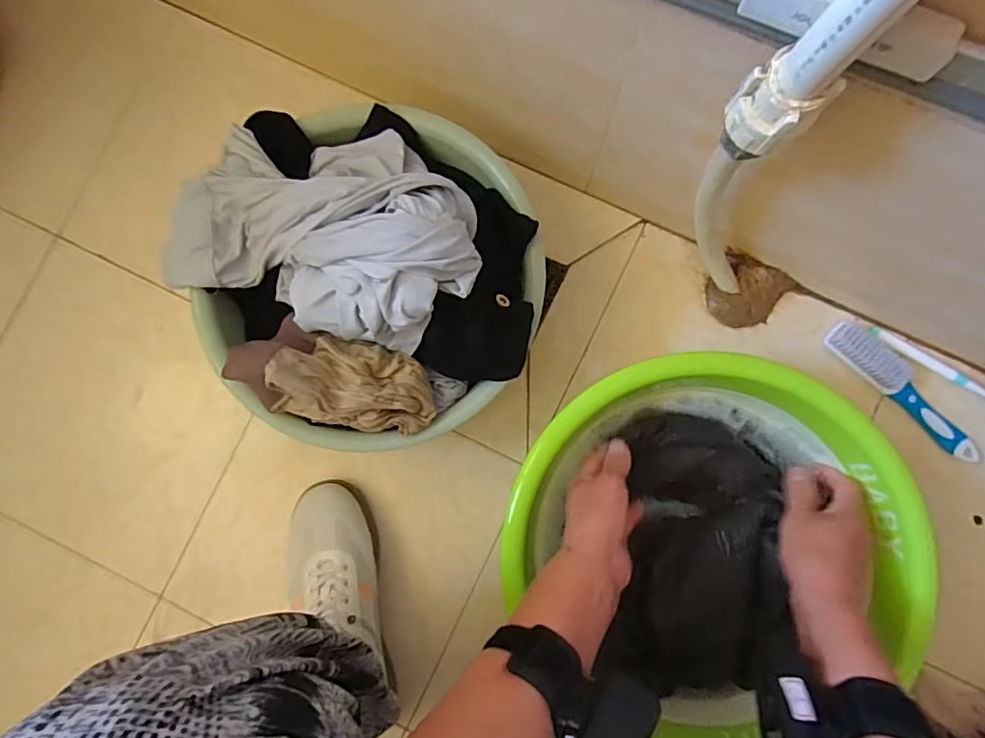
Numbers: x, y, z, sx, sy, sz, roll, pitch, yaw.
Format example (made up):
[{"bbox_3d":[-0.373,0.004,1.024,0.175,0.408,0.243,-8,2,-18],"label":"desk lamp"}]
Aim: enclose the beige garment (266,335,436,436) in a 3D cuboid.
[{"bbox_3d":[-0.115,0.013,0.438,0.130,0.062,0.073,11,88,3],"label":"beige garment"}]

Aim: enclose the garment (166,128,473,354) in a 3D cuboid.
[{"bbox_3d":[-0.141,-0.130,0.437,0.281,0.106,0.187,19,88,4],"label":"garment"}]

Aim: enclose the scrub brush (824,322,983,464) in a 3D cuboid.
[{"bbox_3d":[0.431,0.022,0.556,0.043,0.029,0.192,-45,85,-1],"label":"scrub brush"}]

